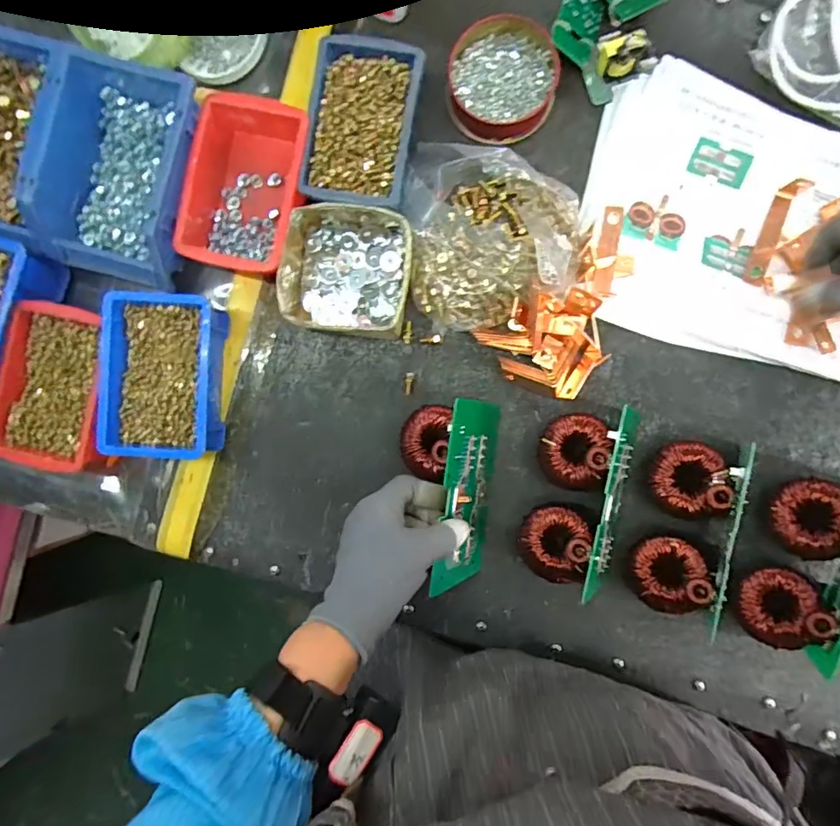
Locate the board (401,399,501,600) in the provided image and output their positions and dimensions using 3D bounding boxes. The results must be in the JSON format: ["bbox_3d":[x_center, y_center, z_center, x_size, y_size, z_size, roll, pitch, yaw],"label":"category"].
[{"bbox_3d":[0.016,0.070,0.463,0.074,0.103,0.168,8,93,30],"label":"board"}]

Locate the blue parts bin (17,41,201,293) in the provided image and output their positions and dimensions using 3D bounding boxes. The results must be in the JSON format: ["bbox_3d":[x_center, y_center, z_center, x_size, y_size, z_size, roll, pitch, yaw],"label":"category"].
[{"bbox_3d":[-0.276,-0.223,0.467,0.133,0.066,0.186,17,92,4],"label":"blue parts bin"}]

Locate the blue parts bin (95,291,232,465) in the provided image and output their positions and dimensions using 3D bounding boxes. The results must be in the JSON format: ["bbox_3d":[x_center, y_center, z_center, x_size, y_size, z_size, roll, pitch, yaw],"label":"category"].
[{"bbox_3d":[-0.241,-0.036,0.477,0.099,0.053,0.148,0,91,4],"label":"blue parts bin"}]

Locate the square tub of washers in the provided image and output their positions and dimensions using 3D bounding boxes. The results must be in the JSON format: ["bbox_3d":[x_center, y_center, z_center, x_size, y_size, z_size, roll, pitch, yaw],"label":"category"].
[{"bbox_3d":[-0.068,-0.133,0.473,0.118,0.041,0.118,9,92,4],"label":"square tub of washers"}]

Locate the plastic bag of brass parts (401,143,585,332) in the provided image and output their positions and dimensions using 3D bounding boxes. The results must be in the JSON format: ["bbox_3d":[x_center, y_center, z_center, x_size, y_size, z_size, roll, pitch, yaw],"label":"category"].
[{"bbox_3d":[0.065,-0.163,0.463,0.165,0.047,0.168,7,92,4],"label":"plastic bag of brass parts"}]

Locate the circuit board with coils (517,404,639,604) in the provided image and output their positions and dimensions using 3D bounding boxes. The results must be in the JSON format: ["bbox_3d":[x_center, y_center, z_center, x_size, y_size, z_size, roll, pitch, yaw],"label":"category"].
[{"bbox_3d":[0.144,0.071,0.450,0.078,0.072,0.162,16,92,4],"label":"circuit board with coils"}]

